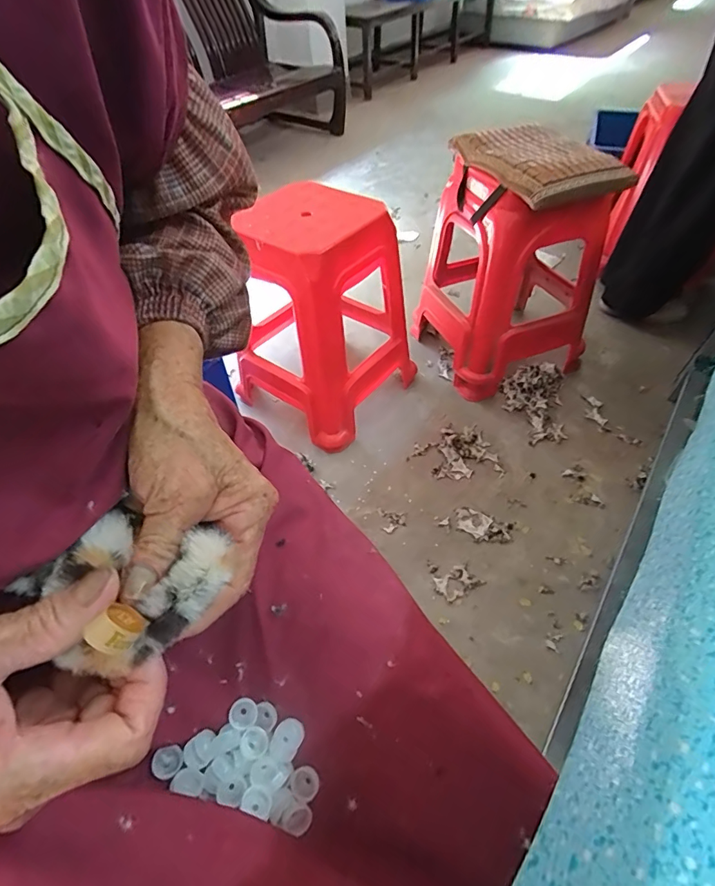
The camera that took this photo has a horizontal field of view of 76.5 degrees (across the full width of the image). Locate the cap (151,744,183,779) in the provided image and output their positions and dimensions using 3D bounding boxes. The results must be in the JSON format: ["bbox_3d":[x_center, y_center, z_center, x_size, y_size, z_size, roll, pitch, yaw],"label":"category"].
[{"bbox_3d":[-0.111,0.186,0.263,0.015,0.011,0.014,-2,50,2],"label":"cap"}]

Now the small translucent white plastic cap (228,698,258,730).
[{"bbox_3d":[-0.070,0.166,0.278,0.016,0.007,0.015,-2,50,2],"label":"small translucent white plastic cap"}]

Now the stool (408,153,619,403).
[{"bbox_3d":[0.428,-0.473,1.256,0.428,0.509,0.428,-21,51,-13],"label":"stool"}]

